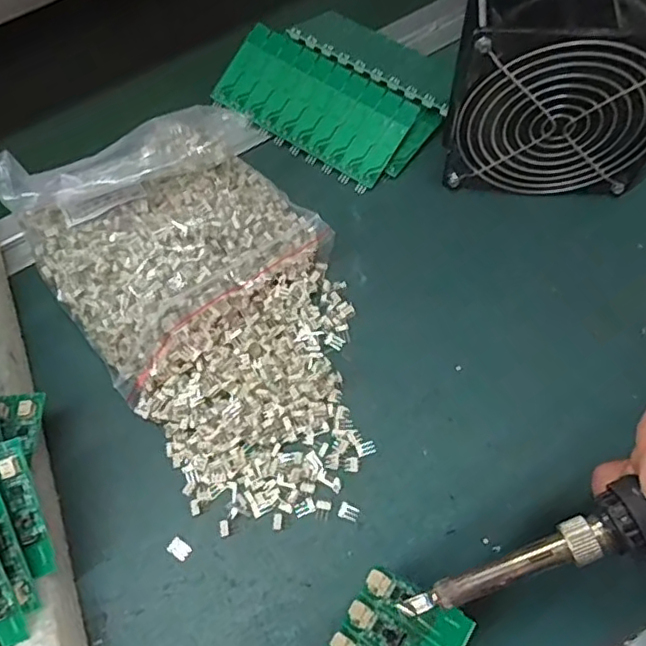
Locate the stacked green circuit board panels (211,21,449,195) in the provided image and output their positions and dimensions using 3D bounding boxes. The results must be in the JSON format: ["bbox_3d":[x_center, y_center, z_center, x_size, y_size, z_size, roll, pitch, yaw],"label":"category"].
[{"bbox_3d":[0.001,-0.153,0.414,0.146,0.017,0.079,34,88,12],"label":"stacked green circuit board panels"}]

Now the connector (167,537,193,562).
[{"bbox_3d":[-0.074,0.116,0.301,0.011,0.004,0.008,31,70,17],"label":"connector"}]

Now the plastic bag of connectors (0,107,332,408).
[{"bbox_3d":[-0.095,-0.063,0.352,0.160,0.066,0.152,-30,66,-12],"label":"plastic bag of connectors"}]

